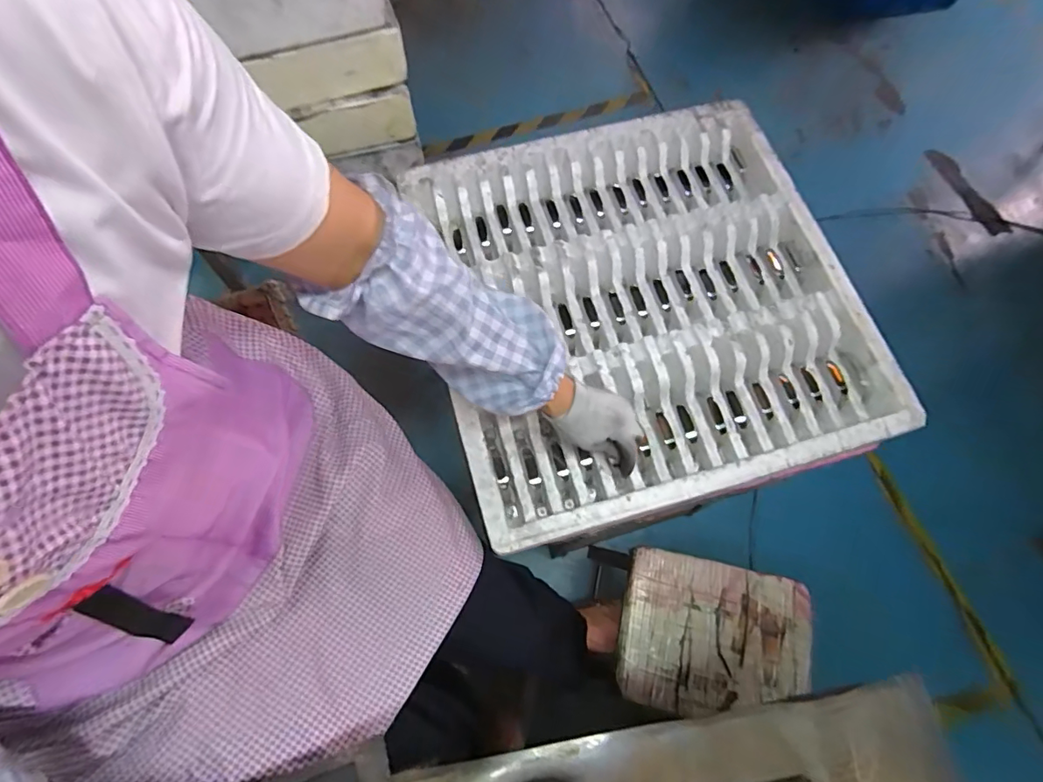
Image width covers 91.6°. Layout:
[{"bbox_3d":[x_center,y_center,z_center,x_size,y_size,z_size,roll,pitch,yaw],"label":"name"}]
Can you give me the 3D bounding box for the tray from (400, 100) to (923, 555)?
[{"bbox_3d":[0.154,-0.120,0.699,0.555,0.067,0.559,-14,69,-7],"label":"tray"}]

